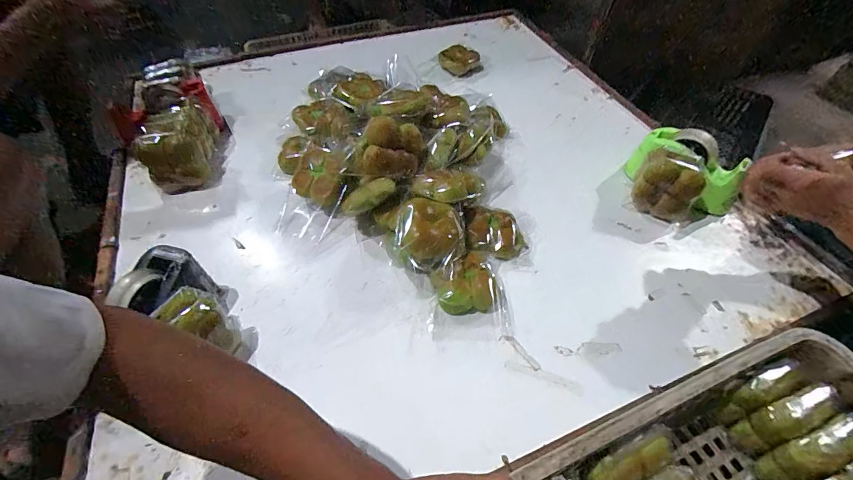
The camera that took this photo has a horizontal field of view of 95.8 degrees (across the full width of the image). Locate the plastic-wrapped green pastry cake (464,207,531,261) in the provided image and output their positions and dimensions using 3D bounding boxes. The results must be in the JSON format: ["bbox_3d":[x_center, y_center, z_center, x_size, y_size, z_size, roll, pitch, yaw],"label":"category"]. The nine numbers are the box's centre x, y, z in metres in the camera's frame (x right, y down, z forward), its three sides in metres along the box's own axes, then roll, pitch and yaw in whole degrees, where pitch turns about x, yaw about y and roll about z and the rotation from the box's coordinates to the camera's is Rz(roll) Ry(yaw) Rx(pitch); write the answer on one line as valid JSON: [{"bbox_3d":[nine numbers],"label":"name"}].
[{"bbox_3d":[0.124,-0.013,0.696,0.109,0.038,0.104,1,50,-2],"label":"plastic-wrapped green pastry cake"}]

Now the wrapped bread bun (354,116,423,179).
[{"bbox_3d":[-0.067,-0.165,0.681,0.125,0.063,0.091,0,50,-3],"label":"wrapped bread bun"}]

